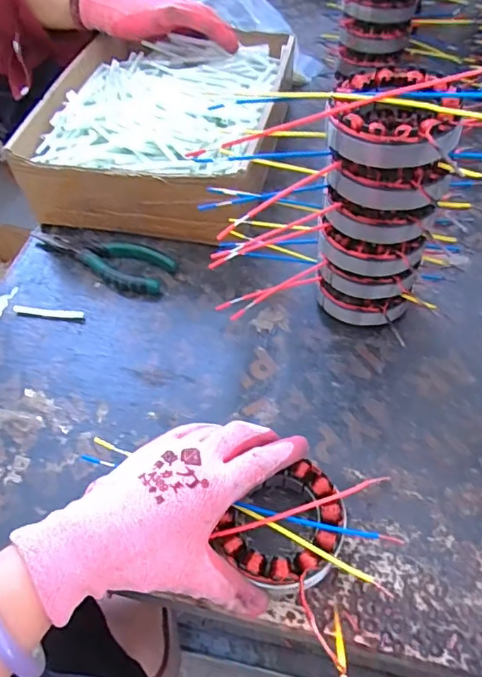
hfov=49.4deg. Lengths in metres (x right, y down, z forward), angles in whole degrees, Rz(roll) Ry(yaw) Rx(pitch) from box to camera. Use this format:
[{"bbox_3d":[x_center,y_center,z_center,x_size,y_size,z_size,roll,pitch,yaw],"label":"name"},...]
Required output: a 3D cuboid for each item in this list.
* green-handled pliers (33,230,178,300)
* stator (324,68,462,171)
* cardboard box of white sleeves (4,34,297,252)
[{"bbox_3d":[-0.136,-0.085,0.532,0.152,0.016,0.060,27,59,22],"label":"green-handled pliers"},{"bbox_3d":[0.102,-0.147,0.346,0.083,0.033,0.080,22,57,19],"label":"stator"},{"bbox_3d":[-0.083,-0.238,0.600,0.230,0.102,0.288,9,53,11],"label":"cardboard box of white sleeves"}]

